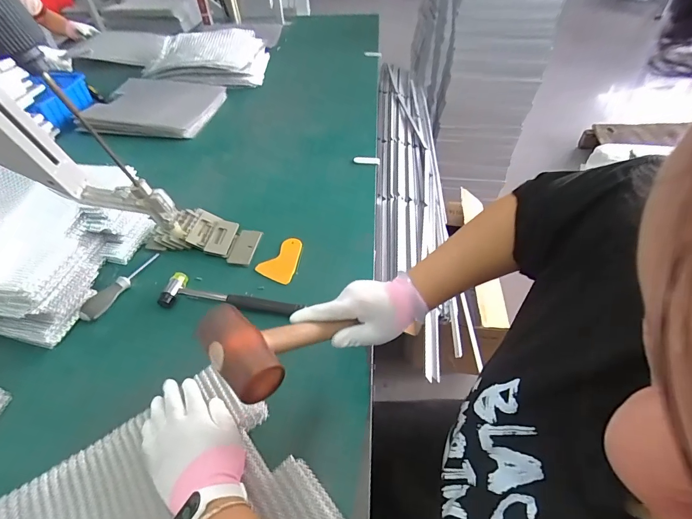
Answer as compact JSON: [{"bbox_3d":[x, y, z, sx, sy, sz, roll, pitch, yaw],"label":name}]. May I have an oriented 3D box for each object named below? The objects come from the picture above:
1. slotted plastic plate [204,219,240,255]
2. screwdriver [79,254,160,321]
[{"bbox_3d":[-0.239,-0.045,0.706,0.044,0.009,0.087,5,48,7],"label":"slotted plastic plate"},{"bbox_3d":[-0.383,0.041,0.627,0.025,0.023,0.157,20,51,19],"label":"screwdriver"}]

